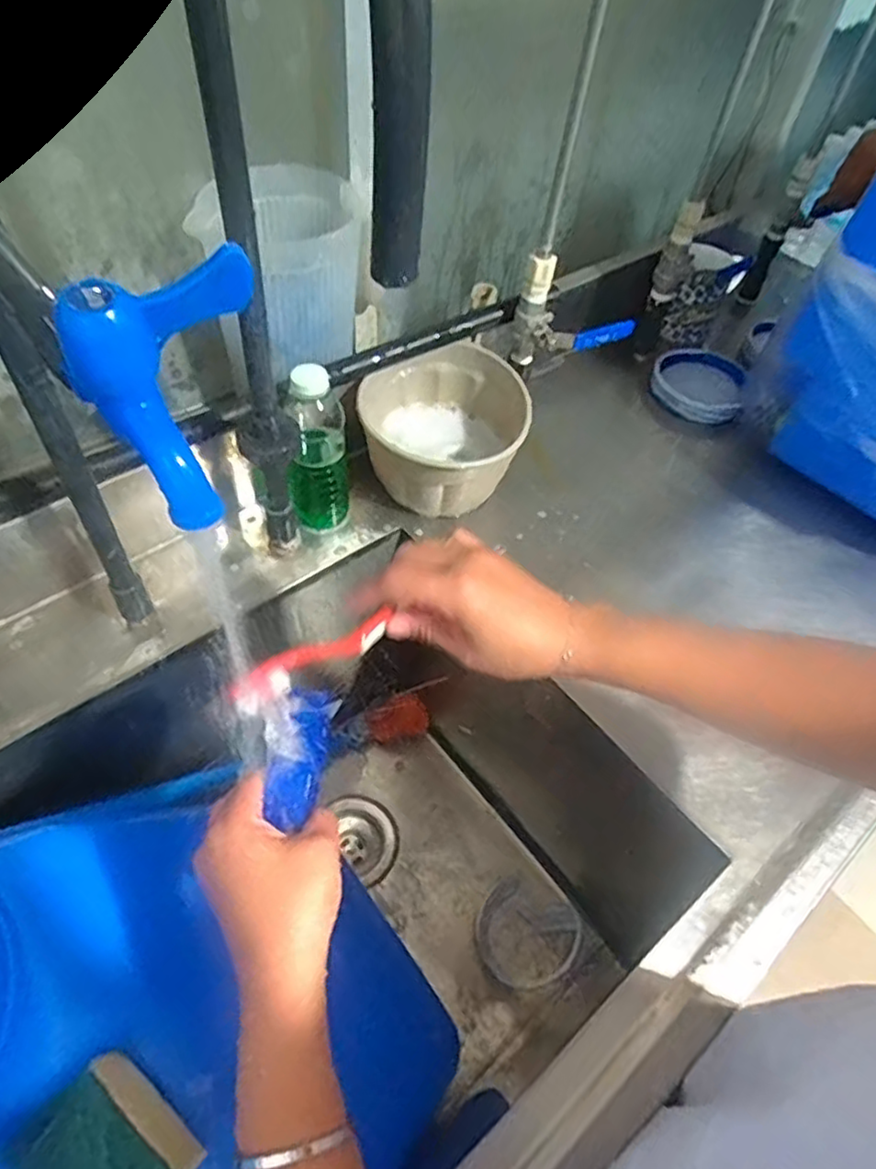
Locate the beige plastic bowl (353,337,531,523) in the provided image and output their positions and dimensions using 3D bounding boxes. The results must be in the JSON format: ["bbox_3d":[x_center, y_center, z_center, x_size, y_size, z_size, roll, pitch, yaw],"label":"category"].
[{"bbox_3d":[0.006,-0.160,0.699,0.156,0.096,0.170,2,52,-3],"label":"beige plastic bowl"}]

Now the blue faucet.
[{"bbox_3d":[-0.100,-0.074,0.250,0.052,0.081,0.058,22,54,12],"label":"blue faucet"}]

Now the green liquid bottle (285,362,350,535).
[{"bbox_3d":[-0.113,-0.119,0.637,0.052,0.186,0.046,2,52,-3],"label":"green liquid bottle"}]

